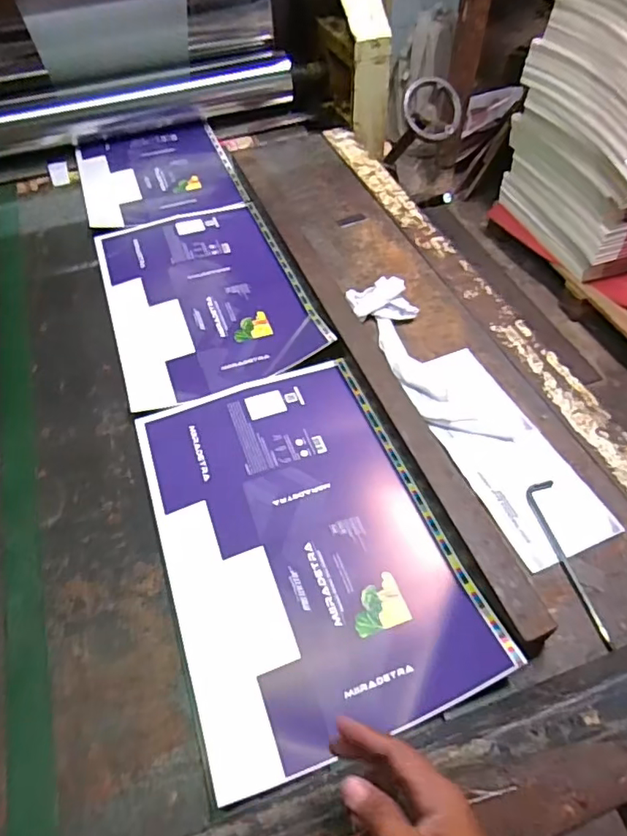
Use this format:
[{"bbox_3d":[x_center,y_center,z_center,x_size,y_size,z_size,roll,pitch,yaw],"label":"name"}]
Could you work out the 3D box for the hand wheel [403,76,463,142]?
[{"bbox_3d":[0.241,-0.621,1.104,0.113,0.112,0.046,0,20,-11],"label":"hand wheel"}]

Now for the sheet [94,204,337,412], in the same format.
[{"bbox_3d":[-0.175,-0.201,0.859,0.281,0.006,0.423,-19,55,-10],"label":"sheet"}]

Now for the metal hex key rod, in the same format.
[{"bbox_3d":[0.264,0.148,0.580,0.031,0.008,0.183,-4,53,1],"label":"metal hex key rod"}]

